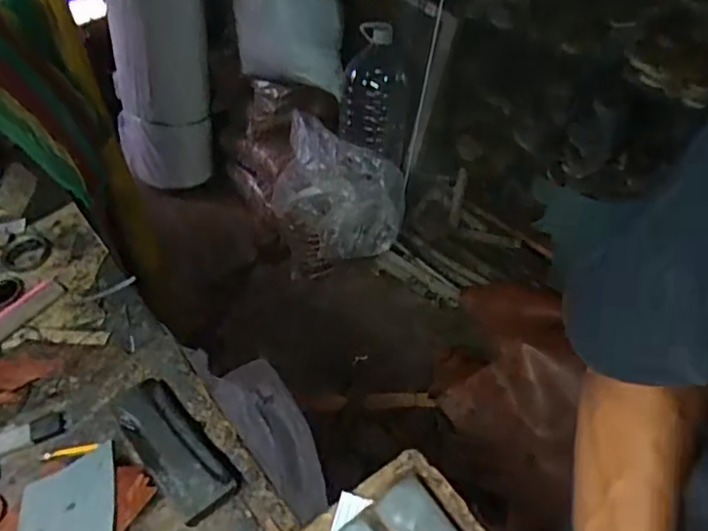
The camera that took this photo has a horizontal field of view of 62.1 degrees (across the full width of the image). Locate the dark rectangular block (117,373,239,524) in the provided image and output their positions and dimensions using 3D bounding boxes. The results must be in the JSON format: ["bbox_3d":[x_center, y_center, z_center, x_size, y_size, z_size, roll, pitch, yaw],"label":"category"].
[{"bbox_3d":[-0.167,0.162,0.540,0.056,0.016,0.150,-33,56,-27],"label":"dark rectangular block"}]

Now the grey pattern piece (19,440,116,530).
[{"bbox_3d":[-0.237,0.209,0.487,0.072,0.007,0.118,-7,46,-11],"label":"grey pattern piece"}]

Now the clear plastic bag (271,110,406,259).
[{"bbox_3d":[-0.067,-0.202,1.707,0.415,0.239,0.275,20,51,17],"label":"clear plastic bag"}]

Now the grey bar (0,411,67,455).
[{"bbox_3d":[-0.332,0.167,0.553,0.112,0.007,0.026,-17,50,-16],"label":"grey bar"}]

